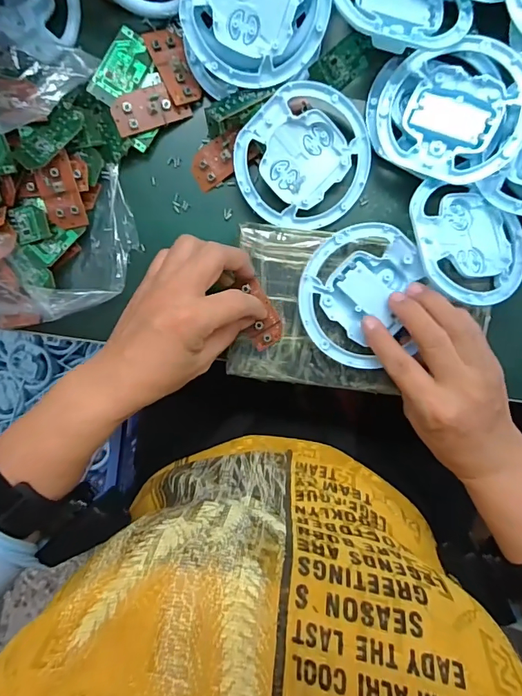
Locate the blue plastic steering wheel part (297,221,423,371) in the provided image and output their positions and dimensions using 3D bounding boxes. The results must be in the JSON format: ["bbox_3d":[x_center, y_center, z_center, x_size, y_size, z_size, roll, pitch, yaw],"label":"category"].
[{"bbox_3d":[0.078,-0.040,0.338,0.092,0.018,0.099,0,98,3],"label":"blue plastic steering wheel part"}]

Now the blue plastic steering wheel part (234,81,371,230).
[{"bbox_3d":[0.034,-0.147,0.349,0.102,0.021,0.098,0,98,3],"label":"blue plastic steering wheel part"}]

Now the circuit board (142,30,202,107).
[{"bbox_3d":[-0.070,-0.224,0.350,0.027,0.005,0.060,-24,92,-9],"label":"circuit board"}]

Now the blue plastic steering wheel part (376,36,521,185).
[{"bbox_3d":[0.143,-0.176,0.326,0.101,0.027,0.100,0,98,3],"label":"blue plastic steering wheel part"}]

